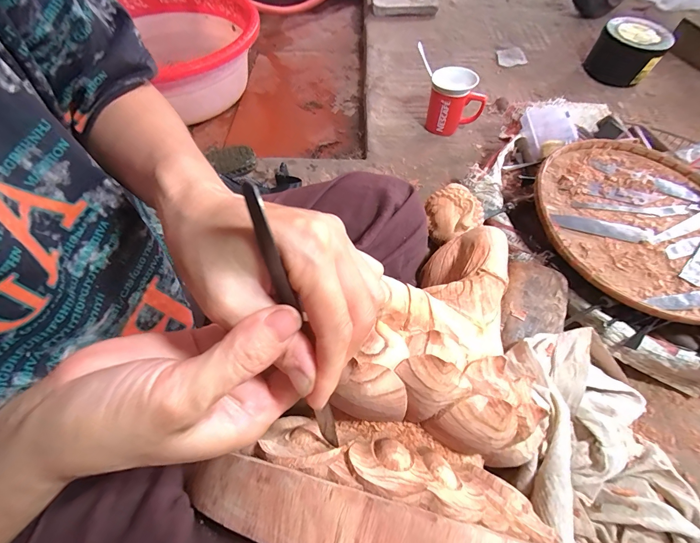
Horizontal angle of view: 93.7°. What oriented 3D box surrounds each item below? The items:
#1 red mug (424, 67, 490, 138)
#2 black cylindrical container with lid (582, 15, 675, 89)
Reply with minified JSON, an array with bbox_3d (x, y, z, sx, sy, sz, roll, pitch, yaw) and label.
[{"bbox_3d":[0.218,-0.347,0.679,0.110,0.108,0.080,19,59,10],"label":"red mug"},{"bbox_3d":[0.691,-0.550,0.820,0.150,0.100,0.129,32,62,18],"label":"black cylindrical container with lid"}]

